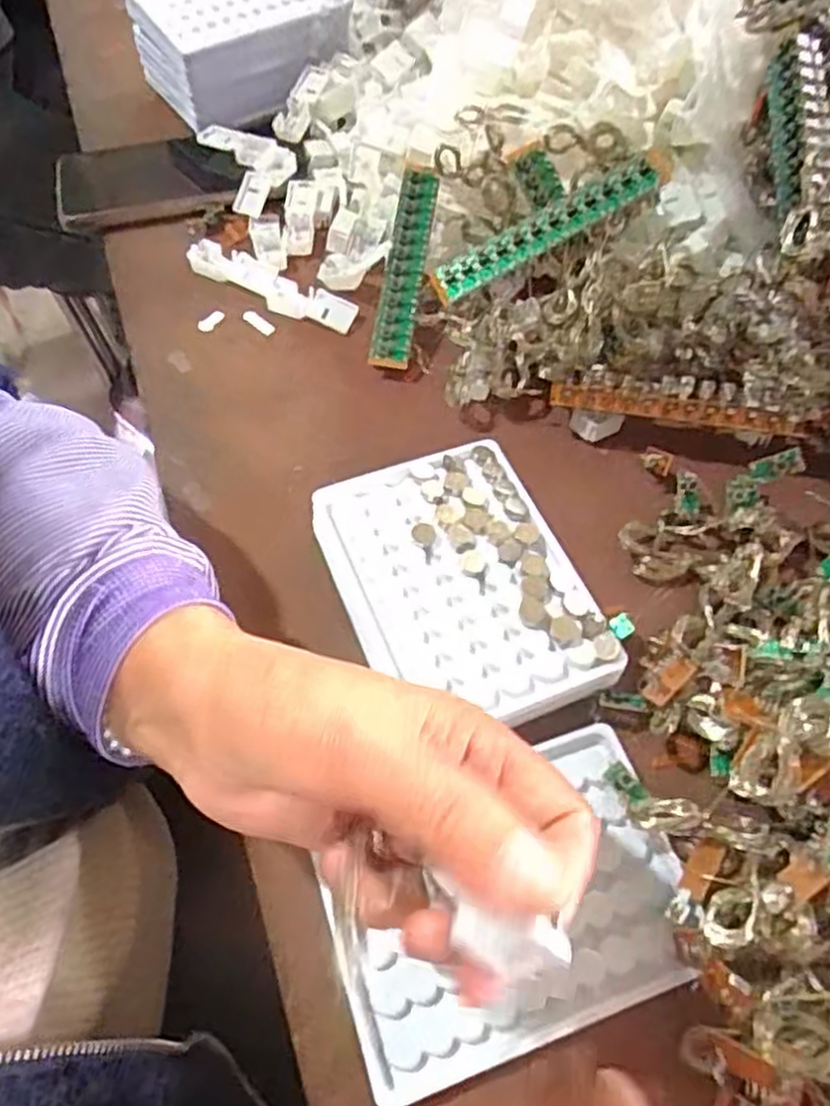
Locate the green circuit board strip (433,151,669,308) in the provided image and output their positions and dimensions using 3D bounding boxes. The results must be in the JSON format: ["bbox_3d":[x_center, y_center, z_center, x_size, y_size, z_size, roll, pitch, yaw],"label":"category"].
[{"bbox_3d":[0.070,-0.168,0.388,0.131,0.015,0.018,-26,59,9],"label":"green circuit board strip"}]

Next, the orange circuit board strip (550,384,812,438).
[{"bbox_3d":[0.135,-0.072,0.379,0.129,0.018,0.013,12,59,8],"label":"orange circuit board strip"}]

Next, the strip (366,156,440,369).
[{"bbox_3d":[-0.006,-0.165,0.429,0.022,0.015,0.123,9,80,6],"label":"strip"}]

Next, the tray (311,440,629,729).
[{"bbox_3d":[0.019,0.016,0.334,0.098,0.026,0.131,-20,60,-11],"label":"tray"}]

